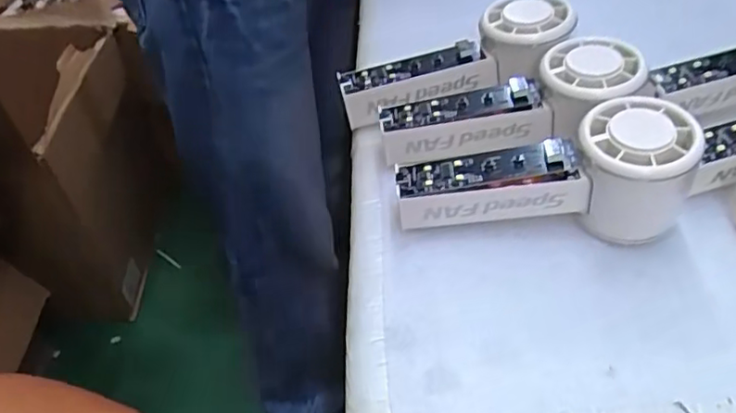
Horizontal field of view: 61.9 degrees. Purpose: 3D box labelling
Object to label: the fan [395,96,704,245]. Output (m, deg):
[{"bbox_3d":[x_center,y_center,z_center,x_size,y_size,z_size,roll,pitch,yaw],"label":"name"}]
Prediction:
[{"bbox_3d":[0.094,-0.019,0.328,0.151,0.060,0.056,4,47,6],"label":"fan"}]

